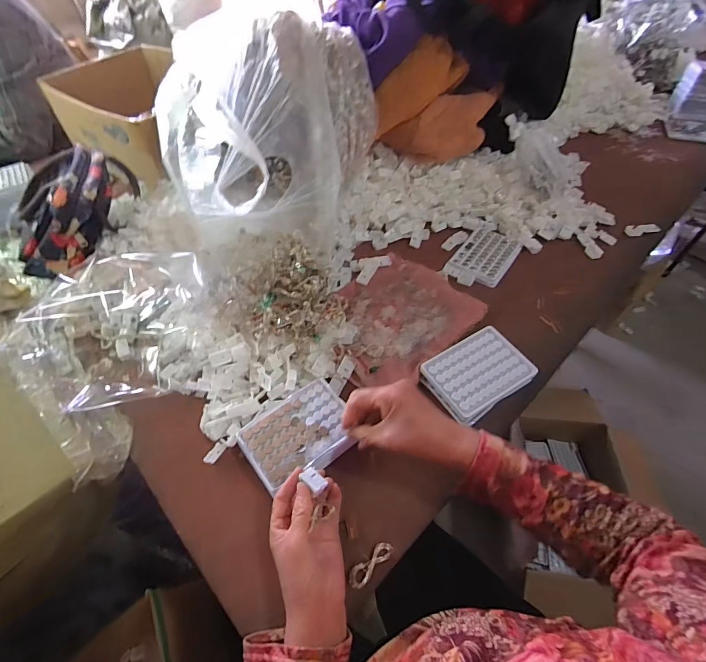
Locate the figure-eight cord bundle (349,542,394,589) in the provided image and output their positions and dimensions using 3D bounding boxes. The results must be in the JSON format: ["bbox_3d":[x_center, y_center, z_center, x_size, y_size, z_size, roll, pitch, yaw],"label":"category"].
[{"bbox_3d":[0.019,0.246,0.413,0.055,0.009,0.019,-35,59,-22],"label":"figure-eight cord bundle"}]

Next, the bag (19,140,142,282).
[{"bbox_3d":[-0.475,-0.211,0.669,0.132,0.126,0.246,-6,52,-2],"label":"bag"}]

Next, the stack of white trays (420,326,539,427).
[{"bbox_3d":[0.172,0.056,0.541,0.133,0.025,0.101,-29,57,-19],"label":"stack of white trays"}]

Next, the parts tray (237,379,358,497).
[{"bbox_3d":[-0.064,0.123,0.473,0.128,0.018,0.100,-33,62,-18],"label":"parts tray"}]

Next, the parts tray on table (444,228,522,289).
[{"bbox_3d":[0.234,-0.134,0.695,0.094,0.010,0.141,29,59,22],"label":"parts tray on table"}]

